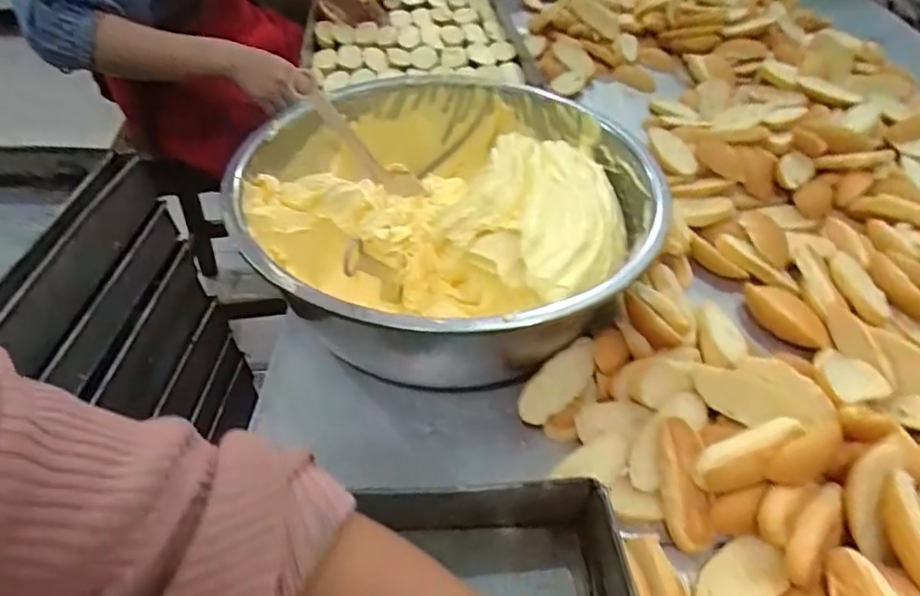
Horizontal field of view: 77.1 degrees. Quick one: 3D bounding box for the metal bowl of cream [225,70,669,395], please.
[{"bbox_3d":[-0.015,-0.078,0.574,0.377,0.138,0.376,2,46,-2],"label":"metal bowl of cream"}]

